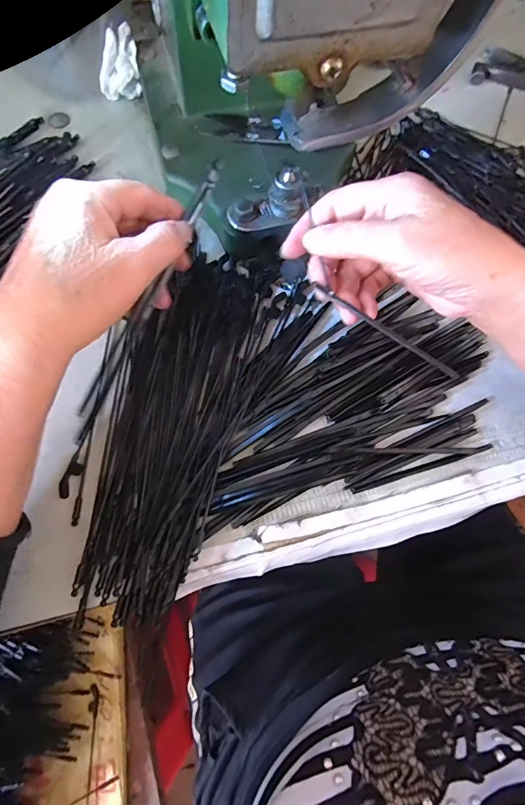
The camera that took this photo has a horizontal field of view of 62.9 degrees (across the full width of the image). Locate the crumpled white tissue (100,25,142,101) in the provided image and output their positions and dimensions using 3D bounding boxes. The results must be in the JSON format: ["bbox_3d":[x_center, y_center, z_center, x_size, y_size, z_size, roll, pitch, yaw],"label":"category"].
[{"bbox_3d":[-0.118,-0.276,0.352,0.032,0.037,0.030,-4,72,-5],"label":"crumpled white tissue"}]

